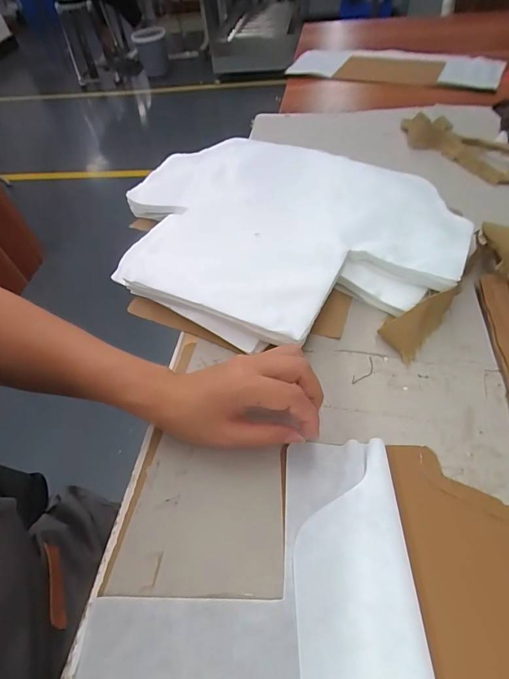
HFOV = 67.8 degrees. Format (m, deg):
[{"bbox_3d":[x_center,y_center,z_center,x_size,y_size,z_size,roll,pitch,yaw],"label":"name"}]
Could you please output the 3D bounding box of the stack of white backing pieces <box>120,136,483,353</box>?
[{"bbox_3d":[0.022,-0.134,0.471,0.421,0.053,0.326,25,59,22],"label":"stack of white backing pieces"}]

